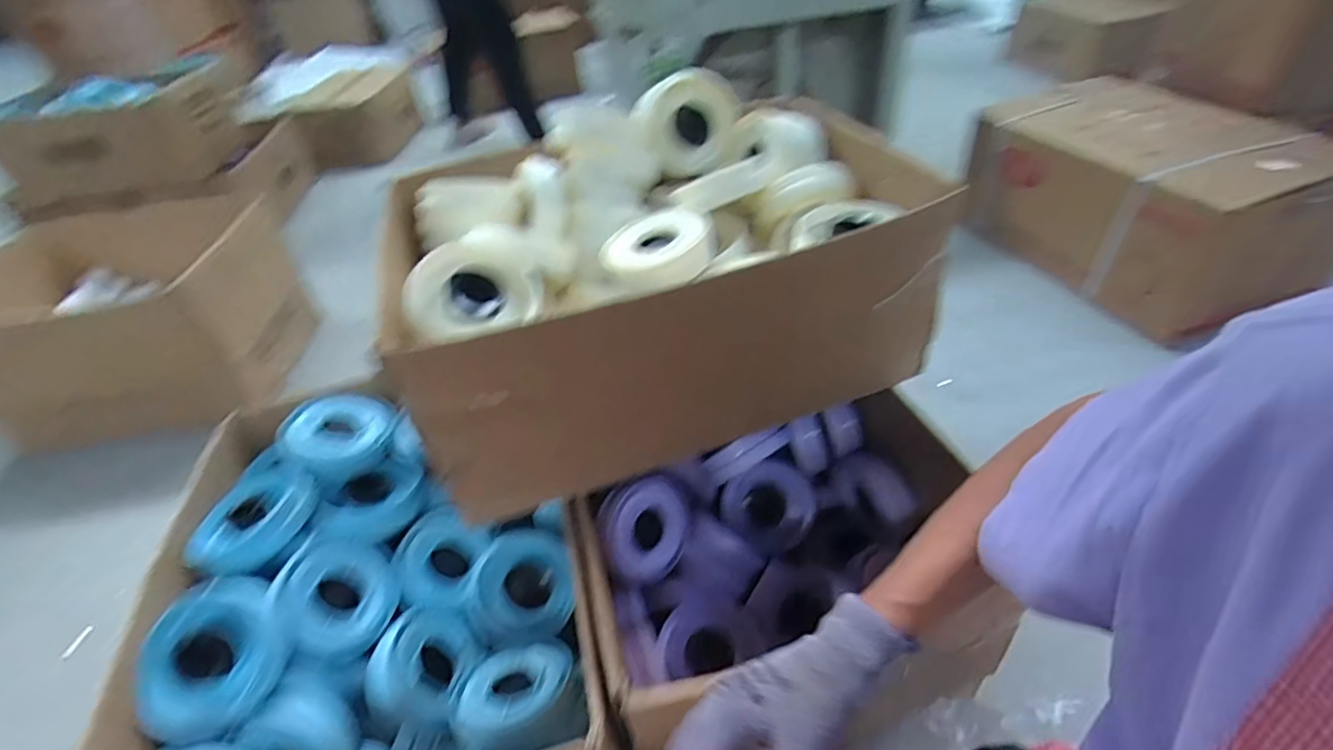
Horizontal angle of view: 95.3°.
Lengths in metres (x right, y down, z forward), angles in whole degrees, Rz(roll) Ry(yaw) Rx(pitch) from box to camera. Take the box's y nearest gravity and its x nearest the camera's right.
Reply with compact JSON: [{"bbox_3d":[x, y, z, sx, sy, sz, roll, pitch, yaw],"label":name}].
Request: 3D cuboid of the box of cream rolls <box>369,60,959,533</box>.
[{"bbox_3d":[0.003,-0.121,0.795,0.629,0.282,0.438,-13,40,-7],"label":"box of cream rolls"}]

